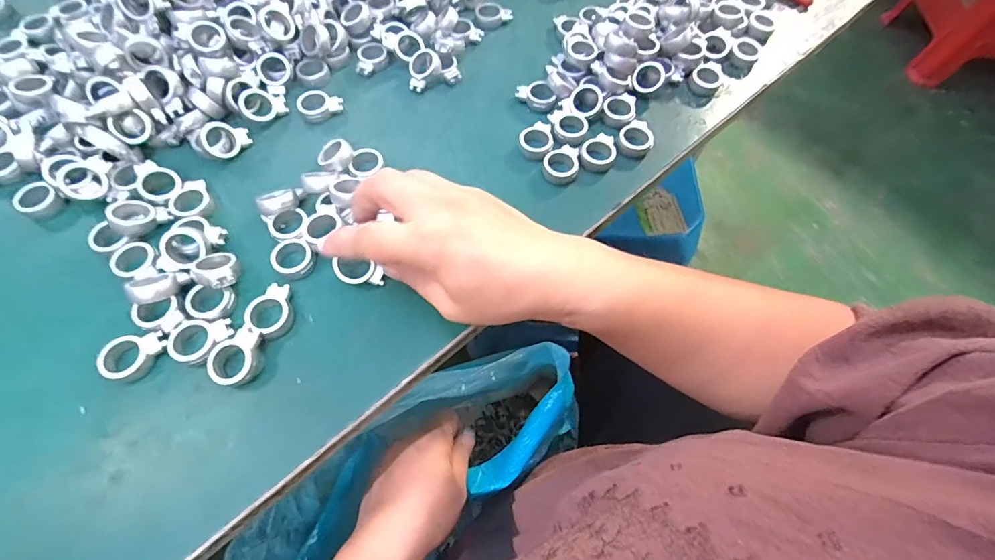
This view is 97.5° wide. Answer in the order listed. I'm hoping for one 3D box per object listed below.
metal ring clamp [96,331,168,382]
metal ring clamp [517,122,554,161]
[{"bbox_3d":[-0.210,0.044,0.252,0.034,0.010,0.024,-16,65,-8],"label":"metal ring clamp"},{"bbox_3d":[0.031,-0.108,0.333,0.026,0.009,0.034,19,65,9],"label":"metal ring clamp"}]

